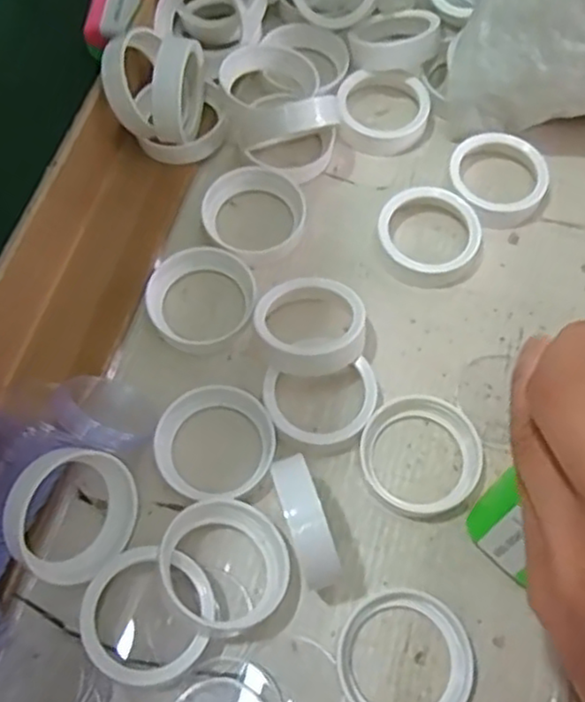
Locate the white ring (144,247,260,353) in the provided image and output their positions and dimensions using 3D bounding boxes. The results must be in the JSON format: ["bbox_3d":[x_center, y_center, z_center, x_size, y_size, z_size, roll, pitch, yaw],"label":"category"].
[{"bbox_3d":[-0.044,-0.027,0.350,0.054,0.018,0.051,1,66,-2],"label":"white ring"}]

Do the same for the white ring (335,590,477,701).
[{"bbox_3d":[0.046,0.125,0.285,0.055,0.013,0.053,1,66,-2],"label":"white ring"}]

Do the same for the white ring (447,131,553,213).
[{"bbox_3d":[0.110,-0.094,0.381,0.052,0.019,0.049,1,66,-2],"label":"white ring"}]

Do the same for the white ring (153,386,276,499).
[{"bbox_3d":[-0.034,0.042,0.319,0.053,0.019,0.051,1,66,-2],"label":"white ring"}]

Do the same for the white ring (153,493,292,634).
[{"bbox_3d":[-0.029,0.089,0.292,0.053,0.016,0.053,9,60,-15],"label":"white ring"}]

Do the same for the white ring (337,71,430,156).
[{"bbox_3d":[0.051,-0.136,0.399,0.051,0.016,0.047,1,66,-2],"label":"white ring"}]

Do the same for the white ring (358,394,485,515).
[{"bbox_3d":[0.058,0.047,0.320,0.055,0.015,0.051,1,66,-2],"label":"white ring"}]

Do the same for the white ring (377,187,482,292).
[{"bbox_3d":[0.071,-0.059,0.365,0.050,0.018,0.053,1,66,-2],"label":"white ring"}]

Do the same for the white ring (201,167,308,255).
[{"bbox_3d":[-0.020,-0.074,0.370,0.054,0.016,0.046,-21,68,-11],"label":"white ring"}]

